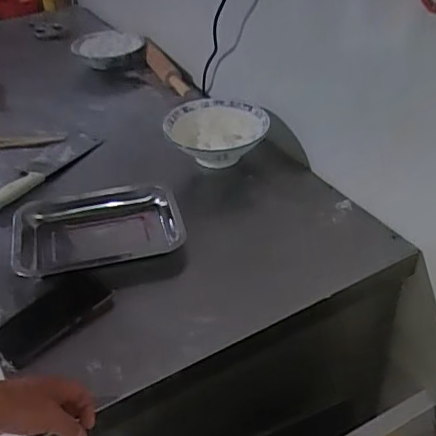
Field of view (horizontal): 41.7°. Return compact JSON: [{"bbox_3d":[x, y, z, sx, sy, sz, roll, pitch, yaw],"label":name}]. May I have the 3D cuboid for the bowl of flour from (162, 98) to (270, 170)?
[{"bbox_3d":[0.006,-0.148,1.062,0.191,0.089,0.176,-1,38,1],"label":"bowl of flour"}]

